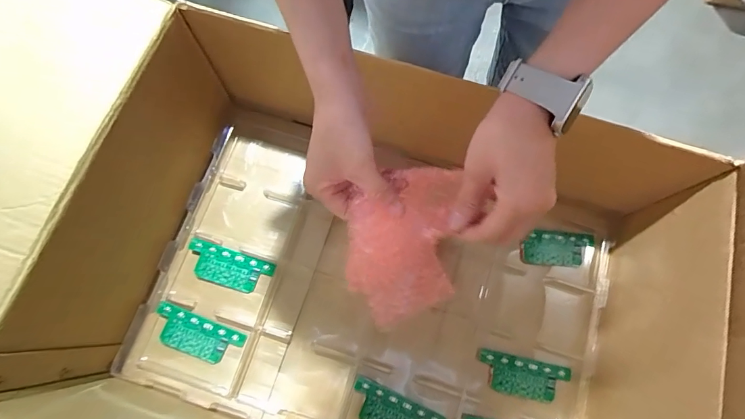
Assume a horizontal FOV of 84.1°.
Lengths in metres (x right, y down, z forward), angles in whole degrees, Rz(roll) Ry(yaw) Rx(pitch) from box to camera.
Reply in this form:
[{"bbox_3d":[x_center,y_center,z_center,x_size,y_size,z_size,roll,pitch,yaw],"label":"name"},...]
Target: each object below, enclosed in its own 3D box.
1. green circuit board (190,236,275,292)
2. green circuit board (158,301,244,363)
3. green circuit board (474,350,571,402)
[{"bbox_3d":[-0.223,0.090,0.638,0.131,0.013,0.055,18,76,3],"label":"green circuit board"},{"bbox_3d":[-0.257,0.186,0.602,0.132,0.012,0.055,21,76,4],"label":"green circuit board"},{"bbox_3d":[0.216,0.243,0.596,0.132,0.007,0.054,12,76,1],"label":"green circuit board"}]

